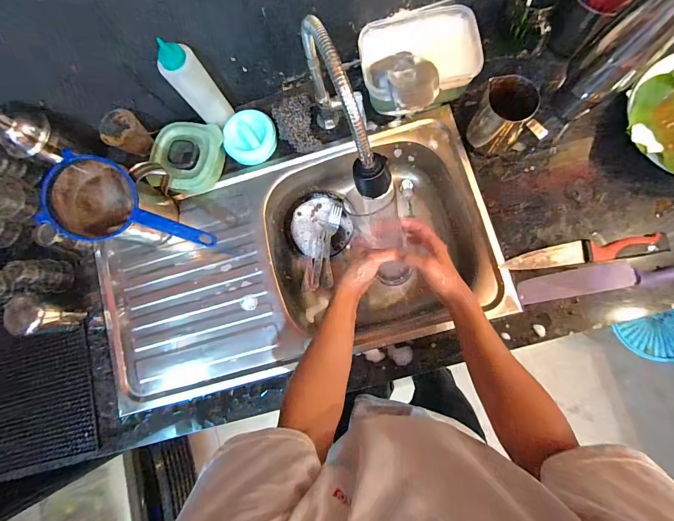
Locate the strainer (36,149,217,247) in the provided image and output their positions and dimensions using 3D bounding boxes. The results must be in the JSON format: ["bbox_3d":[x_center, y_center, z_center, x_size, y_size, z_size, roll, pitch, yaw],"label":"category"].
[{"bbox_3d":[-0.341,-0.081,0.589,0.266,0.103,0.126,13,76,-14],"label":"strainer"}]

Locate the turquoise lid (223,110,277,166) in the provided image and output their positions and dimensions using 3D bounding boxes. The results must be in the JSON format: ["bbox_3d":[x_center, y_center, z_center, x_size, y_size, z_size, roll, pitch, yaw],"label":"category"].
[{"bbox_3d":[-0.169,-0.237,0.668,0.099,0.032,0.101,-1,82,6],"label":"turquoise lid"}]

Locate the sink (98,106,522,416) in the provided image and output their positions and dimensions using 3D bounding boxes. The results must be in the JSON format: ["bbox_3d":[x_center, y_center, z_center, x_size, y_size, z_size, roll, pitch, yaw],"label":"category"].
[{"bbox_3d":[-0.085,0.010,0.700,0.744,0.136,0.389,-16,81,4],"label":"sink"}]

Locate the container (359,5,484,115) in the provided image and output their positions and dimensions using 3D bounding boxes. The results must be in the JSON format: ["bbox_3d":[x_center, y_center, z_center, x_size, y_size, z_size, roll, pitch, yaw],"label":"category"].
[{"bbox_3d":[0.144,-0.357,0.620,0.196,0.085,0.143,-13,81,5],"label":"container"}]

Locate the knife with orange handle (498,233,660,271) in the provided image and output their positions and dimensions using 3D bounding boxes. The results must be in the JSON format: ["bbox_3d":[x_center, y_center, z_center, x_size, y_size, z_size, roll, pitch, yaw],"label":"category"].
[{"bbox_3d":[0.411,-0.014,0.581,0.241,0.019,0.040,-9,81,5],"label":"knife with orange handle"}]

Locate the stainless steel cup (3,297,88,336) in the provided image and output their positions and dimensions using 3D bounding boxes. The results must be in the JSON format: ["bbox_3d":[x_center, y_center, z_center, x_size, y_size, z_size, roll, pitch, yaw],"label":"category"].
[{"bbox_3d":[-0.533,0.100,0.630,0.079,0.106,0.068,-4,82,6],"label":"stainless steel cup"}]

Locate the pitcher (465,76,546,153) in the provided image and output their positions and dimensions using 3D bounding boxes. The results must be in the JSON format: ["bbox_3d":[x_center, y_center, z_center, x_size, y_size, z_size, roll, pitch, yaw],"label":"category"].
[{"bbox_3d":[0.289,-0.241,0.576,0.104,0.114,0.083,18,85,9],"label":"pitcher"}]

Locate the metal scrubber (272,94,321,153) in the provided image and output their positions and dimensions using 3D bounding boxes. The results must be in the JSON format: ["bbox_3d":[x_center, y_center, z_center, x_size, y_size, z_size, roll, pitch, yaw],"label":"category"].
[{"bbox_3d":[-0.080,-0.261,0.656,0.077,0.036,0.114,-14,81,4],"label":"metal scrubber"}]

